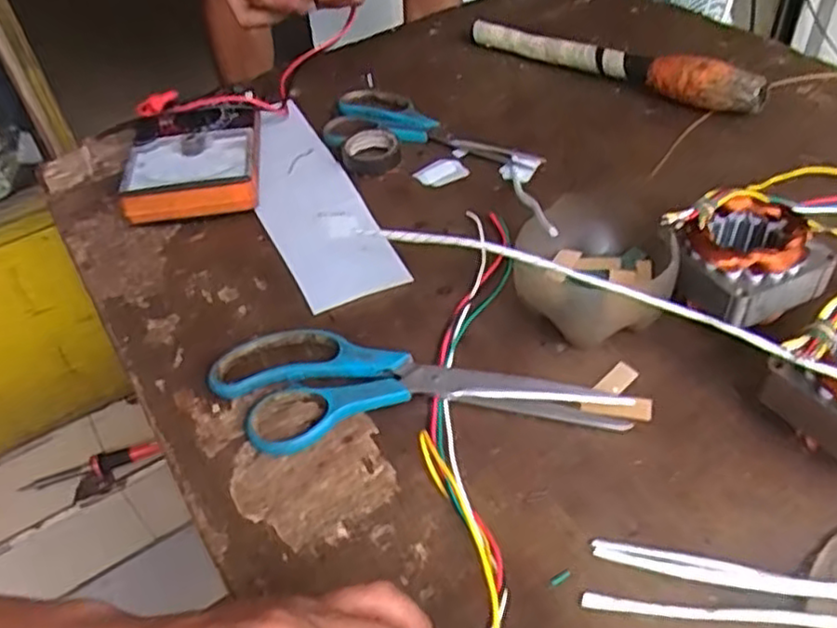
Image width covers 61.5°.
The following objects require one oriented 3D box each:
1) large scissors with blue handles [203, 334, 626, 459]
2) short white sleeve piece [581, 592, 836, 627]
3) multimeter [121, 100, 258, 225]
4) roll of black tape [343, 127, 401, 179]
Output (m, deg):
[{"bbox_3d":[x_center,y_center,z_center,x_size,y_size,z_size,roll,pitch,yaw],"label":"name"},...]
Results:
[{"bbox_3d":[-0.006,0.043,0.402,0.225,0.016,0.075,-1,45,5],"label":"large scissors with blue handles"},{"bbox_3d":[0.139,0.129,0.303,0.131,0.008,0.008,4,46,10],"label":"short white sleeve piece"},{"bbox_3d":[-0.179,-0.126,0.569,0.100,0.040,0.130,-8,45,-2],"label":"multimeter"},{"bbox_3d":[-0.039,-0.133,0.580,0.046,0.016,0.044,-8,45,-2],"label":"roll of black tape"}]

